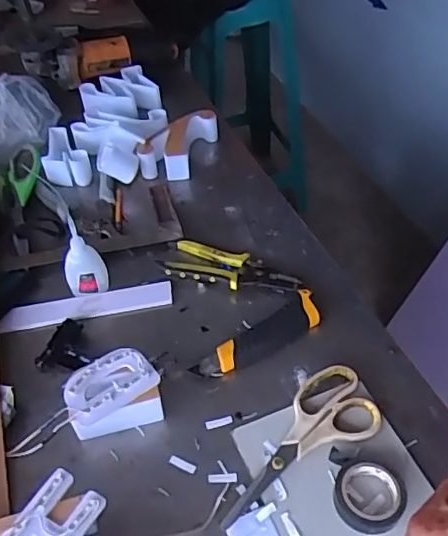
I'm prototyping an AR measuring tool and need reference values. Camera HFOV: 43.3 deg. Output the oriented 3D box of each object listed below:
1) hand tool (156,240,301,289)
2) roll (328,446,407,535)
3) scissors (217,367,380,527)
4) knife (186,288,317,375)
[{"bbox_3d":[0.008,0.000,0.665,0.159,0.018,0.057,11,50,13],"label":"hand tool"},{"bbox_3d":[0.122,0.190,0.484,0.064,0.020,0.065,-2,48,2],"label":"roll"},{"bbox_3d":[0.062,0.156,0.527,0.178,0.013,0.076,-24,51,-17],"label":"scissors"},{"bbox_3d":[0.037,0.073,0.600,0.153,0.016,0.041,-29,52,-21],"label":"knife"}]

